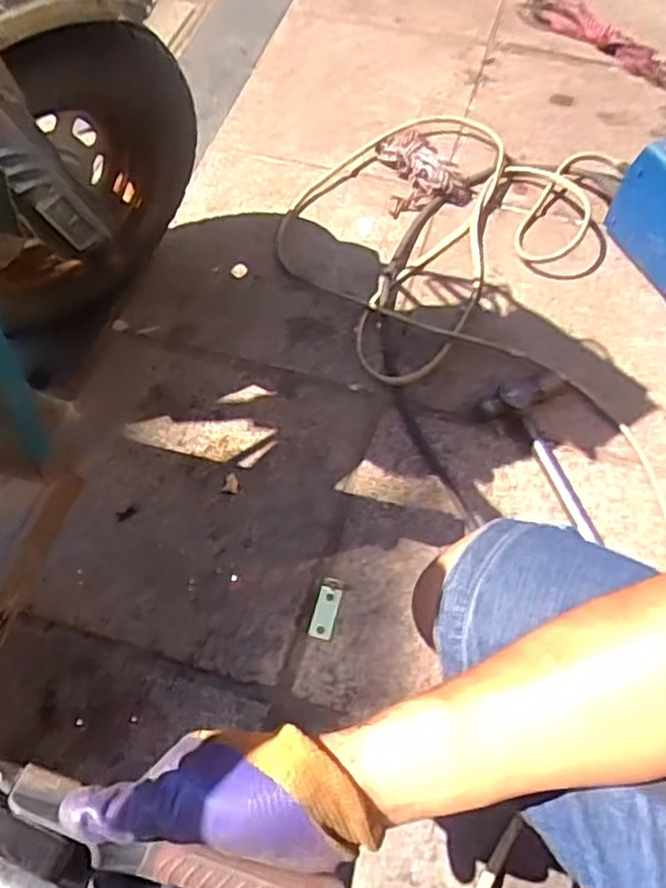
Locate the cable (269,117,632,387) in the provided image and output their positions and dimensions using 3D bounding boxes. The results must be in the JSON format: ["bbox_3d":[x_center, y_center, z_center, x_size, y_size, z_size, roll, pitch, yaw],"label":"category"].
[{"bbox_3d":[0.155,-0.333,1.100,0.438,0.039,0.554,26,64,11],"label":"cable"}]

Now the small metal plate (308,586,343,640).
[{"bbox_3d":[-0.009,0.197,0.833,0.027,0.004,0.061,13,62,7],"label":"small metal plate"}]

